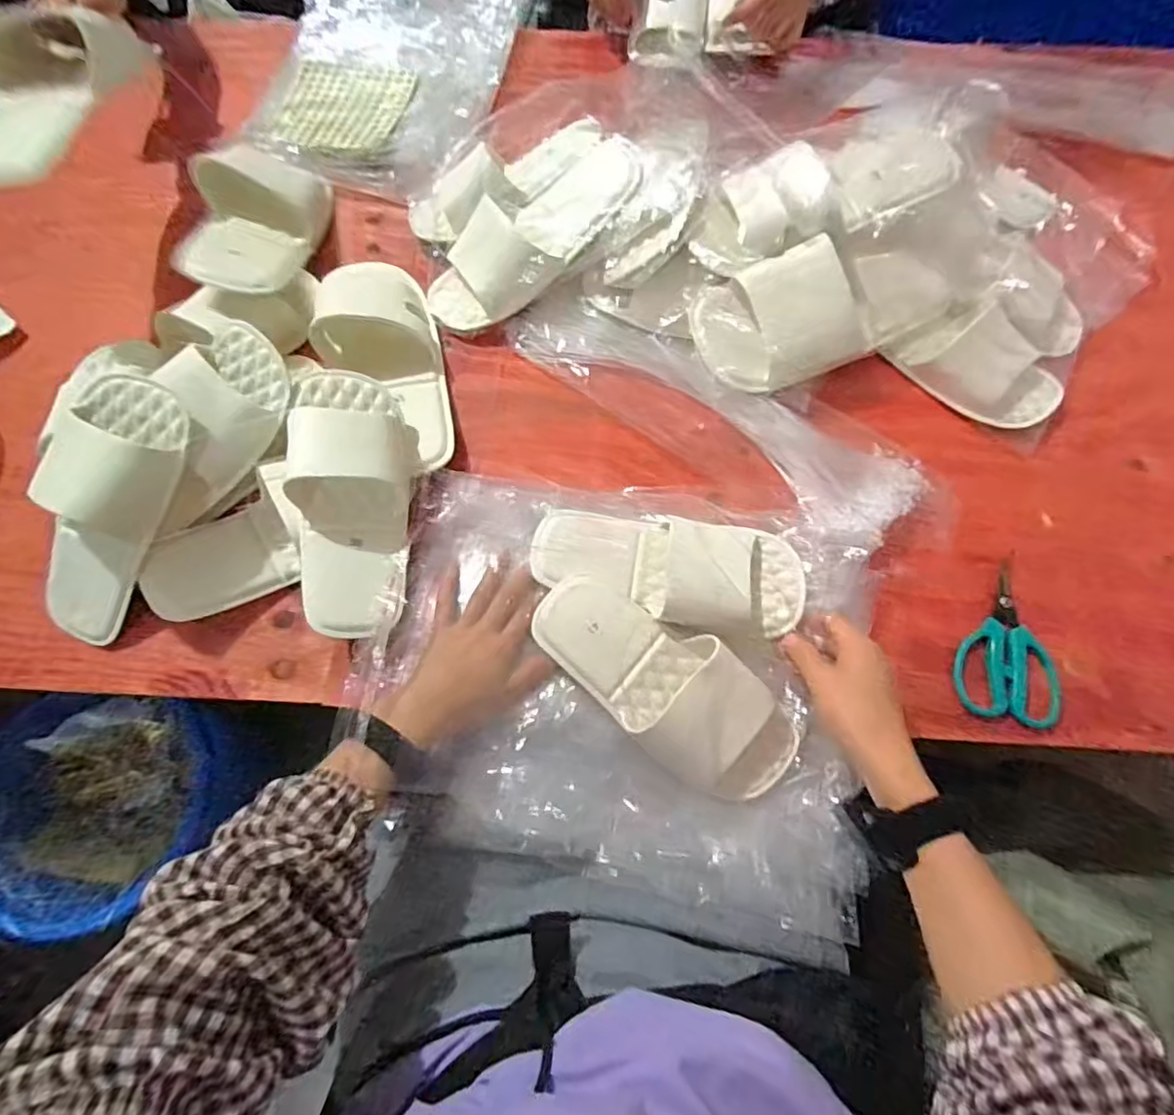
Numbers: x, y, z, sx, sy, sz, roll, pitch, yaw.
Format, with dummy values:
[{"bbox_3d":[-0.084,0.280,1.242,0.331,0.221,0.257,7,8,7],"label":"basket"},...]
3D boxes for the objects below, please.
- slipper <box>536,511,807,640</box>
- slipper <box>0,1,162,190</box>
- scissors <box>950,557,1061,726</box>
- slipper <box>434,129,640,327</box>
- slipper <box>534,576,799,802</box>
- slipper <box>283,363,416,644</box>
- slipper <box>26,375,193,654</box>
[{"bbox_3d":[0.066,0.005,0.501,0.227,0.045,0.096,12,71,11],"label":"slipper"},{"bbox_3d":[-0.516,-0.432,0.554,0.104,0.054,0.231,12,70,5],"label":"slipper"},{"bbox_3d":[0.368,0.072,0.518,0.084,0.006,0.141,13,70,5],"label":"scissors"},{"bbox_3d":[-0.058,-0.334,0.609,0.256,0.052,0.102,-35,73,9],"label":"slipper"},{"bbox_3d":[0.063,0.097,0.475,0.230,0.048,0.091,42,75,14],"label":"slipper"},{"bbox_3d":[-0.205,-0.048,0.522,0.095,0.079,0.236,-4,69,-1],"label":"slipper"},{"bbox_3d":[-0.405,-0.034,0.482,0.091,0.060,0.230,24,101,8],"label":"slipper"}]

